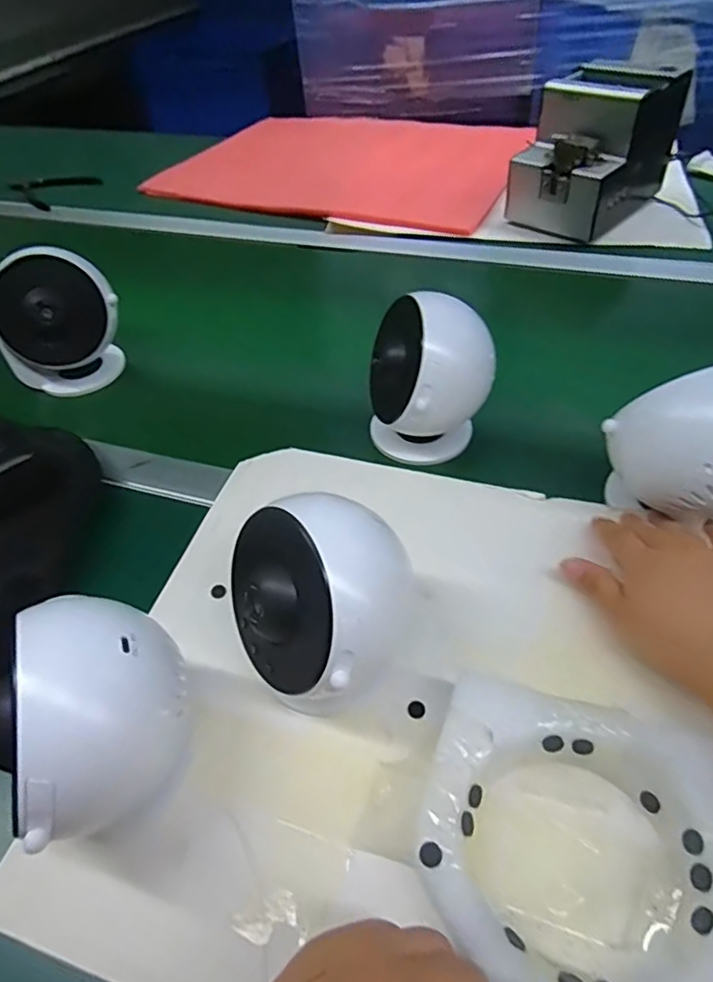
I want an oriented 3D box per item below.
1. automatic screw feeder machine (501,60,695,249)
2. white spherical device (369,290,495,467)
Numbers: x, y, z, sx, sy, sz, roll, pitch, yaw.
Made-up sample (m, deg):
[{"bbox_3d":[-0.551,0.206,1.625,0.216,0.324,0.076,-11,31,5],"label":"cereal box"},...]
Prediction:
[{"bbox_3d":[0.302,-0.429,0.735,0.201,0.147,0.128,-36,57,-25],"label":"automatic screw feeder machine"},{"bbox_3d":[0.058,-0.086,0.464,0.094,0.121,0.090,0,50,5],"label":"white spherical device"}]

